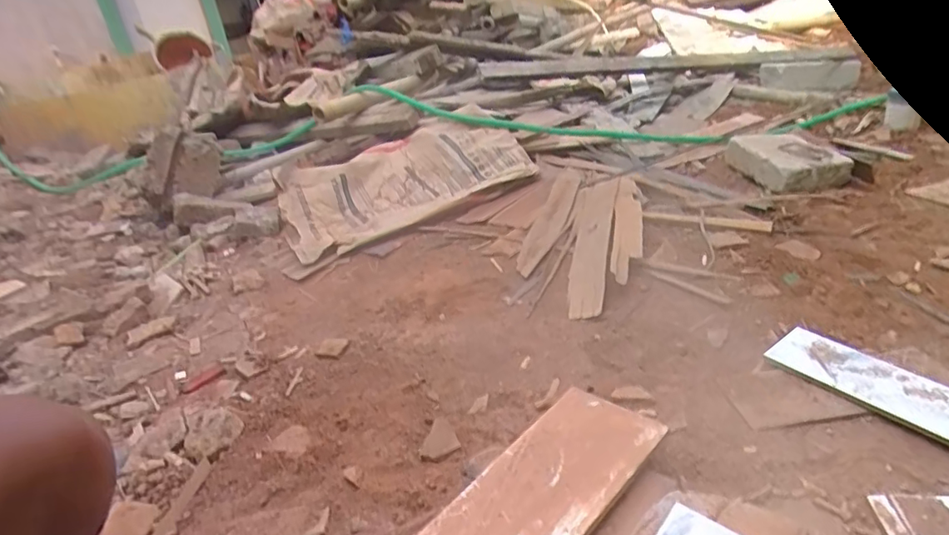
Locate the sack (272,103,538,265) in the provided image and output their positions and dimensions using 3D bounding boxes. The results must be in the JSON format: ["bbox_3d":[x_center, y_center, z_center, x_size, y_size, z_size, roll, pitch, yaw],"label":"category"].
[{"bbox_3d":[-0.196,-0.257,1.460,0.660,0.110,0.410,-21,32,-23],"label":"sack"}]

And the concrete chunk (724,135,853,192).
[{"bbox_3d":[0.785,-0.260,1.344,0.206,0.087,0.275,-6,29,3],"label":"concrete chunk"}]

